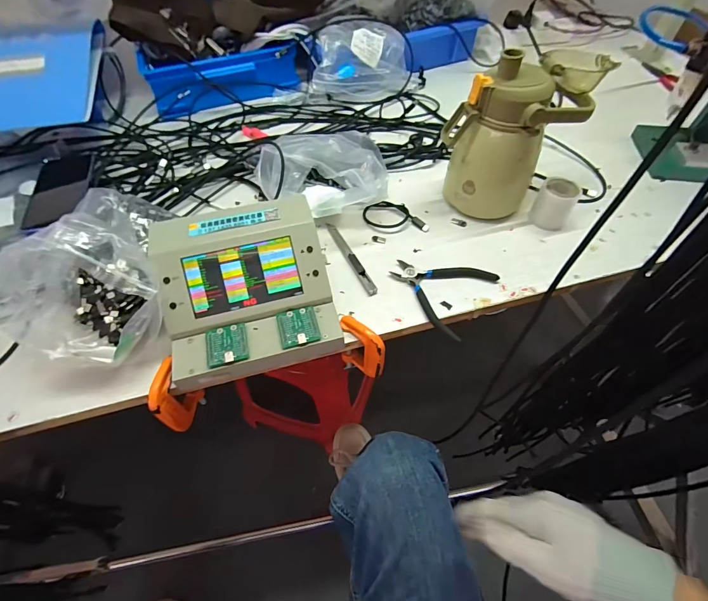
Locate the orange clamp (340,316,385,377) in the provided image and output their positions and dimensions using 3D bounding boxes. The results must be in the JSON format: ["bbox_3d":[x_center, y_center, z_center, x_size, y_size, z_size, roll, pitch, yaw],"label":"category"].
[{"bbox_3d":[0.009,0.057,0.414,0.061,0.085,0.017,39,64,24],"label":"orange clamp"}]

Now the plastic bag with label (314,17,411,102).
[{"bbox_3d":[0.020,-0.438,0.659,0.179,0.093,0.116,-1,55,0],"label":"plastic bag with label"}]

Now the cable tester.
[{"bbox_3d":[-0.111,-0.012,0.381,0.164,0.079,0.160,-13,56,-9],"label":"cable tester"}]

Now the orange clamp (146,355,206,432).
[{"bbox_3d":[-0.185,0.103,0.376,0.014,0.090,0.051,7,55,5],"label":"orange clamp"}]

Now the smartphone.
[{"bbox_3d":[-0.410,-0.161,0.508,0.076,0.011,0.142,-10,56,-7],"label":"smartphone"}]

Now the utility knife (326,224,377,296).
[{"bbox_3d":[-0.006,-0.058,0.452,0.012,0.006,0.130,-22,58,-14],"label":"utility knife"}]

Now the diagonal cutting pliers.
[{"bbox_3d":[0.099,-0.019,0.423,0.105,0.010,0.101,35,62,21],"label":"diagonal cutting pliers"}]

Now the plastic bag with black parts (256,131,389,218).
[{"bbox_3d":[-0.039,-0.159,0.486,0.163,0.071,0.108,10,56,7],"label":"plastic bag with black parts"}]

